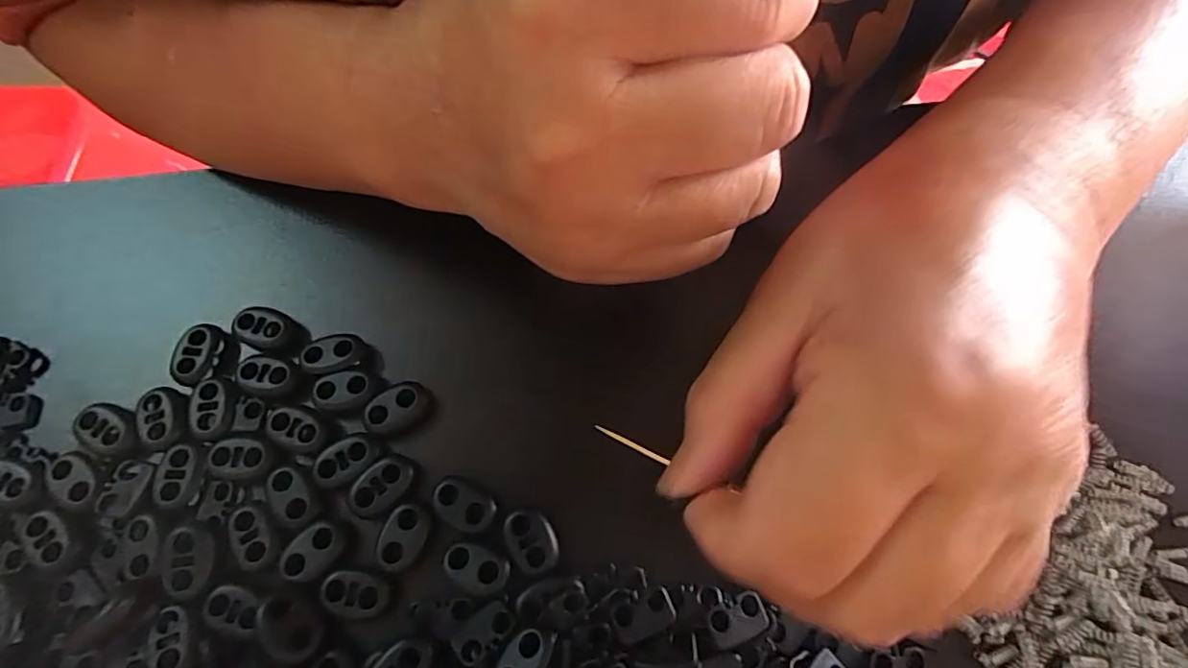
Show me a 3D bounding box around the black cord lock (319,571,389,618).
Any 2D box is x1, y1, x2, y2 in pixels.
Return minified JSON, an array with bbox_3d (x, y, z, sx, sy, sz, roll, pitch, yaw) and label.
[{"bbox_3d":[-0.071,0.077,0.161,0.019,0.004,0.012,6,69,3],"label":"black cord lock"}]

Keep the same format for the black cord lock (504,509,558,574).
[{"bbox_3d":[-0.019,0.063,0.166,0.014,0.004,0.019,-31,72,-11],"label":"black cord lock"}]

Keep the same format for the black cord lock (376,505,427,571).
[{"bbox_3d":[-0.059,0.062,0.167,0.013,0.004,0.019,16,70,7],"label":"black cord lock"}]

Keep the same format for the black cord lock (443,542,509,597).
[{"bbox_3d":[-0.036,0.070,0.162,0.020,0.004,0.012,22,71,9],"label":"black cord lock"}]

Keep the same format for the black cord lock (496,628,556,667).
[{"bbox_3d":[-0.019,0.089,0.149,0.011,0.007,0.019,33,73,12],"label":"black cord lock"}]

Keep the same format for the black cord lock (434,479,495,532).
[{"bbox_3d":[-0.041,0.053,0.169,0.020,0.004,0.013,23,71,9],"label":"black cord lock"}]

